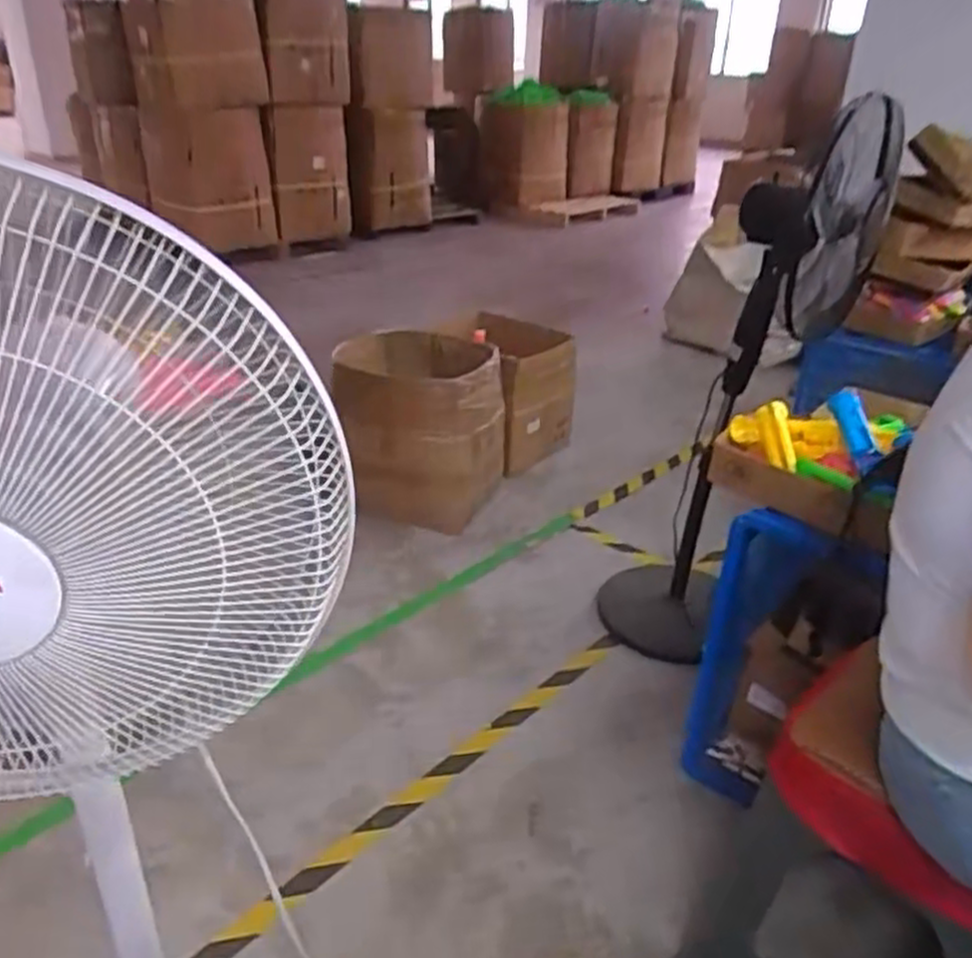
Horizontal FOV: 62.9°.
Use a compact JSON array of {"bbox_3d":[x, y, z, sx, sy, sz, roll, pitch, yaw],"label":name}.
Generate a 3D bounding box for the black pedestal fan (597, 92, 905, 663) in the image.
[{"bbox_3d":[0.517,-0.162,1.684,0.416,1.100,0.447,14,31,22],"label":"black pedestal fan"}]

